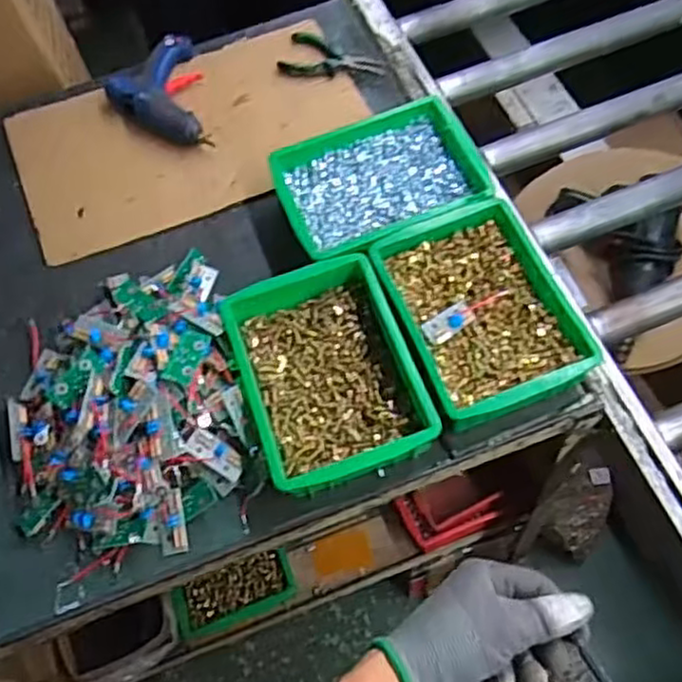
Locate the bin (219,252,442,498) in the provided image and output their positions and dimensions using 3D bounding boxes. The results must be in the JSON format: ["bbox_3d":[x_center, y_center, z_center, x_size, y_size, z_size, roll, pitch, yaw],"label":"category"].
[{"bbox_3d":[-0.018,0.030,0.793,0.177,0.054,0.238,-18,62,-6],"label":"bin"}]

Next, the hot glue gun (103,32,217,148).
[{"bbox_3d":[-0.266,-0.355,1.031,0.130,0.050,0.197,-16,62,-4],"label":"hot glue gun"}]

